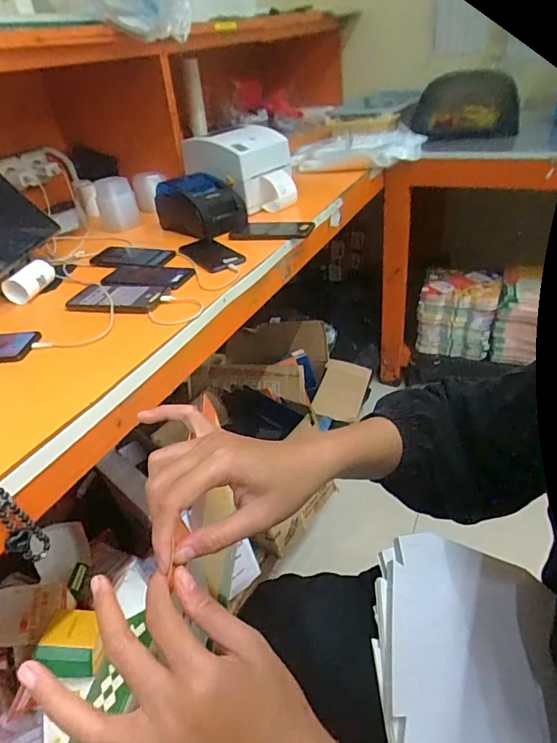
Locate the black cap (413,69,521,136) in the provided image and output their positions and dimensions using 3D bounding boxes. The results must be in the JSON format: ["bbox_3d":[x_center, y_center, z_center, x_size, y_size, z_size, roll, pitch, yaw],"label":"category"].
[{"bbox_3d":[0.578,-0.816,1.478,0.268,0.194,0.159,-10,35,-4],"label":"black cap"}]

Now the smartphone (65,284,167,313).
[{"bbox_3d":[-0.274,-0.130,0.803,0.179,0.013,0.081,5,37,17],"label":"smartphone"}]

